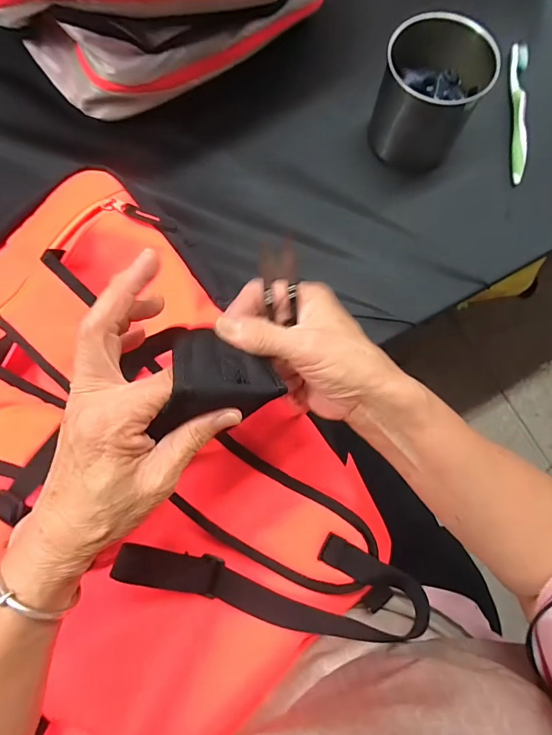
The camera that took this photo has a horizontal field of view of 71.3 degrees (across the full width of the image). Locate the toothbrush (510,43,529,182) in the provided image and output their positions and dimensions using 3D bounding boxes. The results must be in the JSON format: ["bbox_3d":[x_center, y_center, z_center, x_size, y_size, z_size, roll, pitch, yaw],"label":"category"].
[{"bbox_3d":[0.283,-0.296,0.449,0.016,0.018,0.181,7,78,0],"label":"toothbrush"}]

